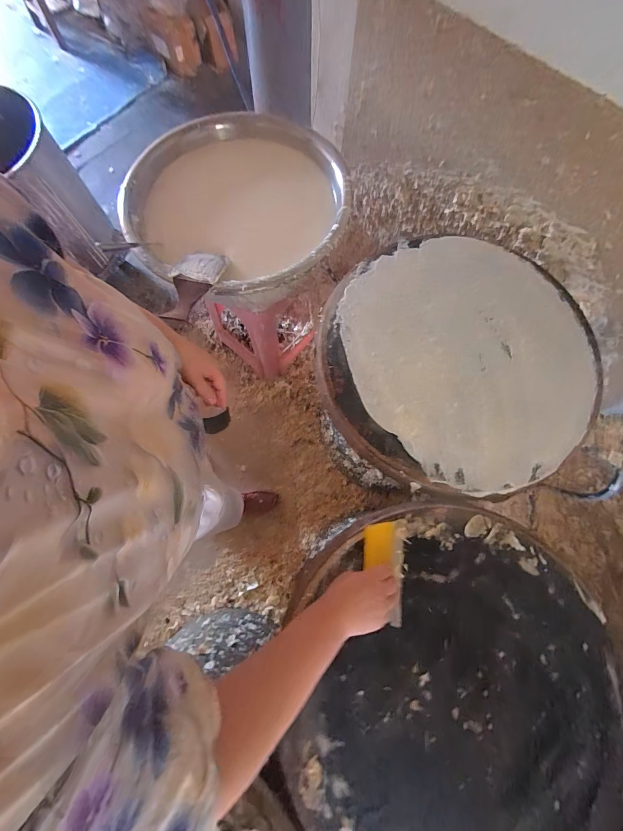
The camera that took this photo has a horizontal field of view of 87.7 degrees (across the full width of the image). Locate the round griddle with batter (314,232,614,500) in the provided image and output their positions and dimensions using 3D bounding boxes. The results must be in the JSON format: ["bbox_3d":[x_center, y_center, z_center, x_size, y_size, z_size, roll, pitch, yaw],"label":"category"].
[{"bbox_3d":[0.298,-0.124,0.690,0.551,0.068,0.569,0,75,0],"label":"round griddle with batter"}]

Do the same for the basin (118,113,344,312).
[{"bbox_3d":[-0.215,-0.541,0.906,0.553,0.206,0.554,0,75,0],"label":"basin"}]

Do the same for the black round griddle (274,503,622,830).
[{"bbox_3d":[0.244,0.441,0.530,0.542,0.047,0.559,0,75,0],"label":"black round griddle"}]

